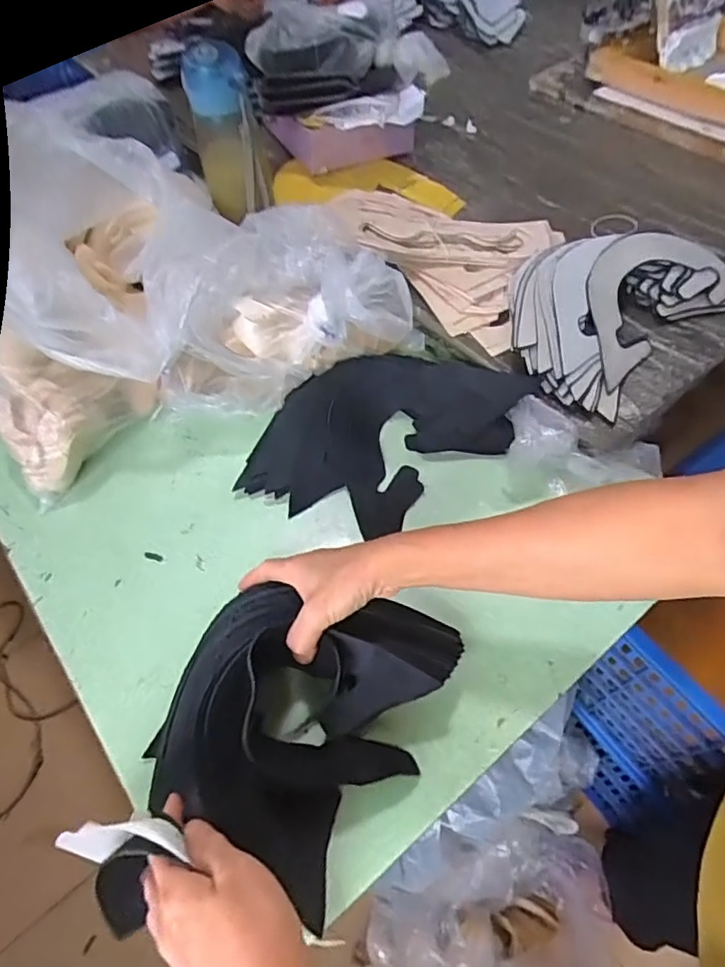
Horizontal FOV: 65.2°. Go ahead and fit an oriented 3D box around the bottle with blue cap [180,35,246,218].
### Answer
[{"bbox_3d":[-0.151,-0.385,0.629,0.057,0.156,0.062,-28,60,-14],"label":"bottle with blue cap"}]

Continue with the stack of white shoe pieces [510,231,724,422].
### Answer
[{"bbox_3d":[0.267,-0.207,0.612,0.288,0.055,0.181,-39,63,-20],"label":"stack of white shoe pieces"}]

